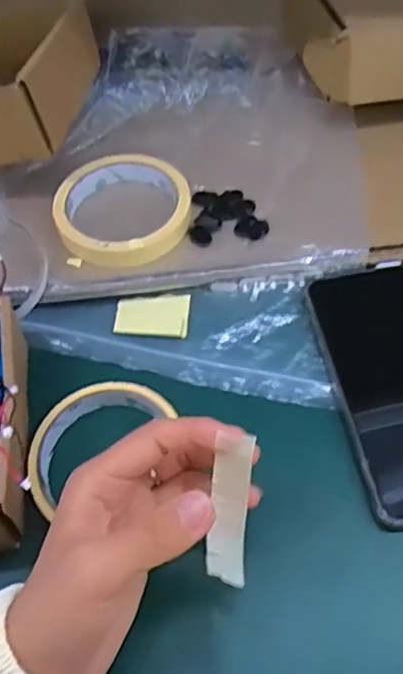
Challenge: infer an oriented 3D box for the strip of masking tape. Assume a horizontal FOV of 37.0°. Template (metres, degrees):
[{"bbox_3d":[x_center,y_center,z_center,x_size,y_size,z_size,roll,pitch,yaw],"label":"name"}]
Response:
[{"bbox_3d":[0.013,0.075,0.266,0.017,0.072,0.010,4,16,4],"label":"strip of masking tape"}]

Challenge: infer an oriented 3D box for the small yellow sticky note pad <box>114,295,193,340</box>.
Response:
[{"bbox_3d":[-0.033,-0.016,0.409,0.048,0.004,0.034,3,57,4],"label":"small yellow sticky note pad"}]

